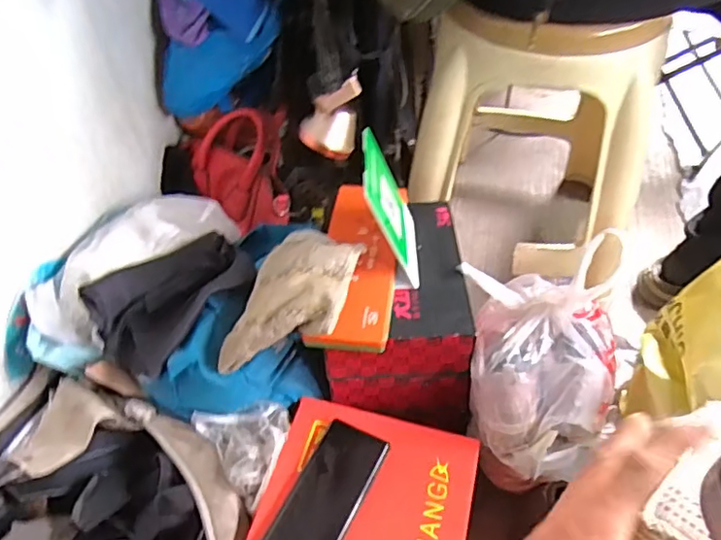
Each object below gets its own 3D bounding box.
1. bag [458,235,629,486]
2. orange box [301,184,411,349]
[{"bbox_3d":[0.219,0.094,0.681,0.182,0.215,0.241,-2,49,2],"label":"bag"},{"bbox_3d":[-0.001,-0.009,0.694,0.089,0.031,0.239,5,49,8],"label":"orange box"}]

